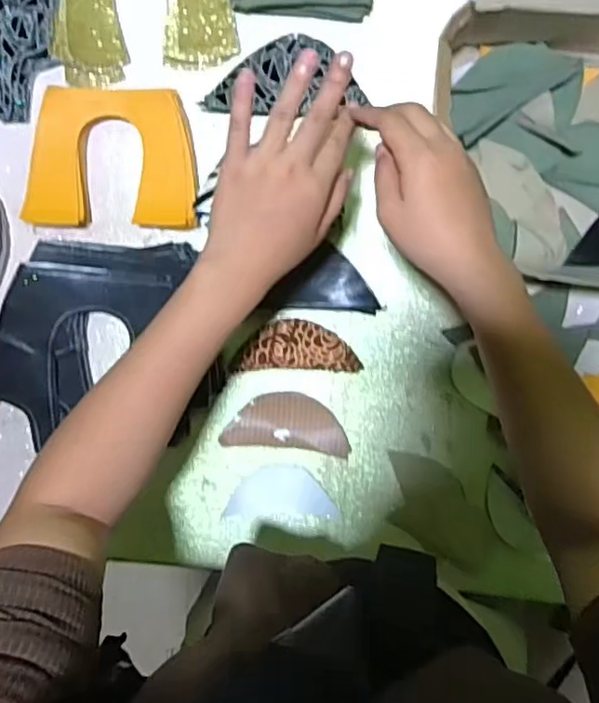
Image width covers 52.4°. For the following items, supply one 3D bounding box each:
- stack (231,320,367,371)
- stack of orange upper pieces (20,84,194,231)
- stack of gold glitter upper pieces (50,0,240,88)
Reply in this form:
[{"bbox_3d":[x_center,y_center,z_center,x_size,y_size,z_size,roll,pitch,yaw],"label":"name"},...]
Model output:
[{"bbox_3d":[-0.003,-0.005,0.569,0.113,0.024,0.046,0,91,2],"label":"stack"},{"bbox_3d":[-0.171,-0.175,0.553,0.150,0.026,0.118,0,91,2],"label":"stack of orange upper pieces"},{"bbox_3d":[-0.149,-0.329,0.565,0.162,0.026,0.135,-12,91,2],"label":"stack of gold glitter upper pieces"}]

